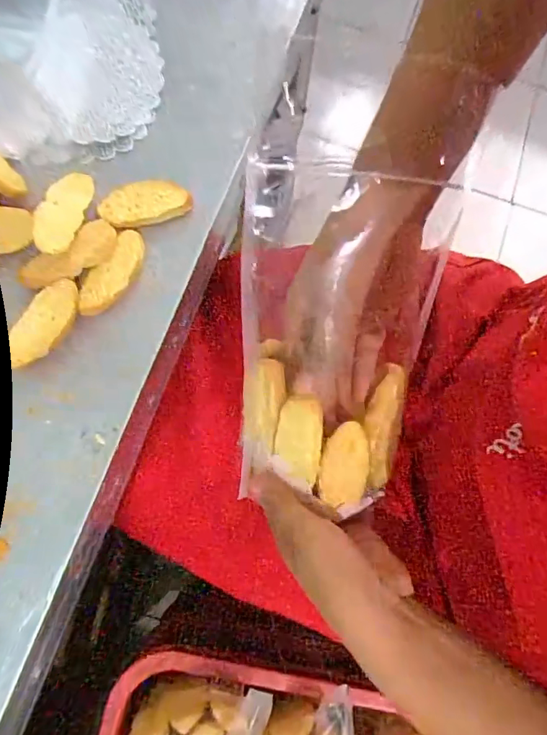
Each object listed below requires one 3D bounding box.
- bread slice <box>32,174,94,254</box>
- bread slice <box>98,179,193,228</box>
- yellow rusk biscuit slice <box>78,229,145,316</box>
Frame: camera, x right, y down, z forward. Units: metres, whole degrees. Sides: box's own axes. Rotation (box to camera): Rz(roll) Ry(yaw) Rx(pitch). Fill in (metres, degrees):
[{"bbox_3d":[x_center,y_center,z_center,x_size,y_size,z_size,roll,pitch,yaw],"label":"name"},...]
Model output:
[{"bbox_3d":[-0.179,-0.134,0.408,0.032,0.015,0.085,10,63,2],"label":"bread slice"},{"bbox_3d":[-0.115,-0.148,0.431,0.079,0.009,0.038,-13,77,-7],"label":"bread slice"},{"bbox_3d":[-0.139,-0.082,0.417,0.036,0.007,0.084,32,76,5],"label":"yellow rusk biscuit slice"}]

